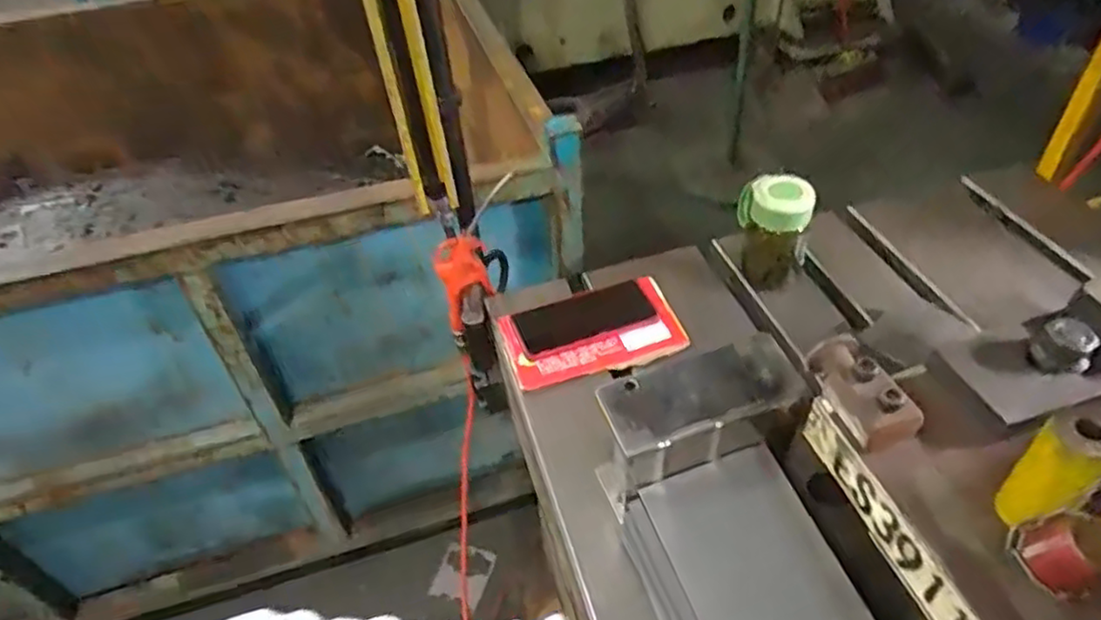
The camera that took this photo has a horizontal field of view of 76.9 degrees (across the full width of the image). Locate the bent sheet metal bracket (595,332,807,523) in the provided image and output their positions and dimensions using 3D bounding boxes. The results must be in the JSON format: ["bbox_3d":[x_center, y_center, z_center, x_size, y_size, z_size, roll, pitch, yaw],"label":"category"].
[{"bbox_3d":[0.119,0.113,0.611,0.178,0.136,0.077,-17,45,-14],"label":"bent sheet metal bracket"}]

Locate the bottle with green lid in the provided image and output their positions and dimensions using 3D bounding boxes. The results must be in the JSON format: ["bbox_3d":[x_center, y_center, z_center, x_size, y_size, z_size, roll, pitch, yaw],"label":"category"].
[{"bbox_3d":[0.263,-0.093,0.817,0.069,0.130,0.067,-7,43,-3],"label":"bottle with green lid"}]

